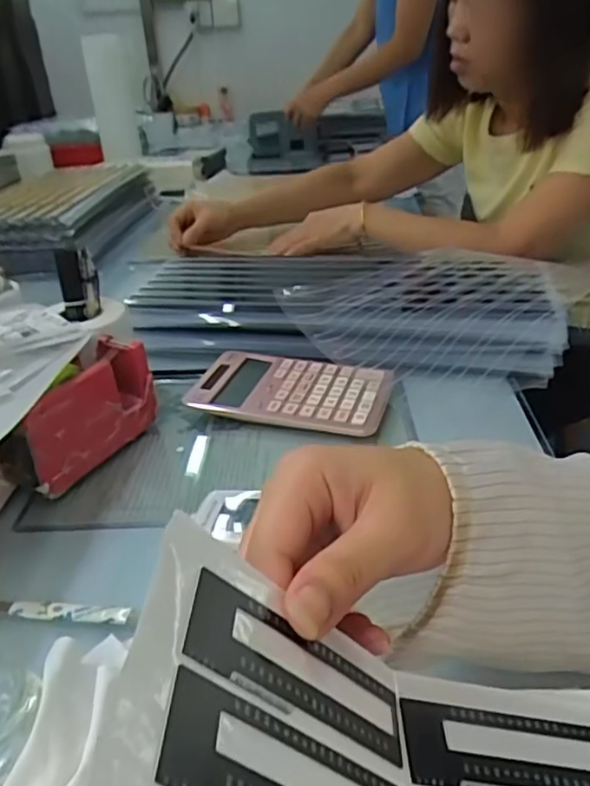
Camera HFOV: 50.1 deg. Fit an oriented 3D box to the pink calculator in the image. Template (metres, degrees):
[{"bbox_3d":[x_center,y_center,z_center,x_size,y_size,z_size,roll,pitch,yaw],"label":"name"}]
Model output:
[{"bbox_3d":[-0.007,0.000,0.590,0.185,0.022,0.106,6,32,17],"label":"pink calculator"}]

